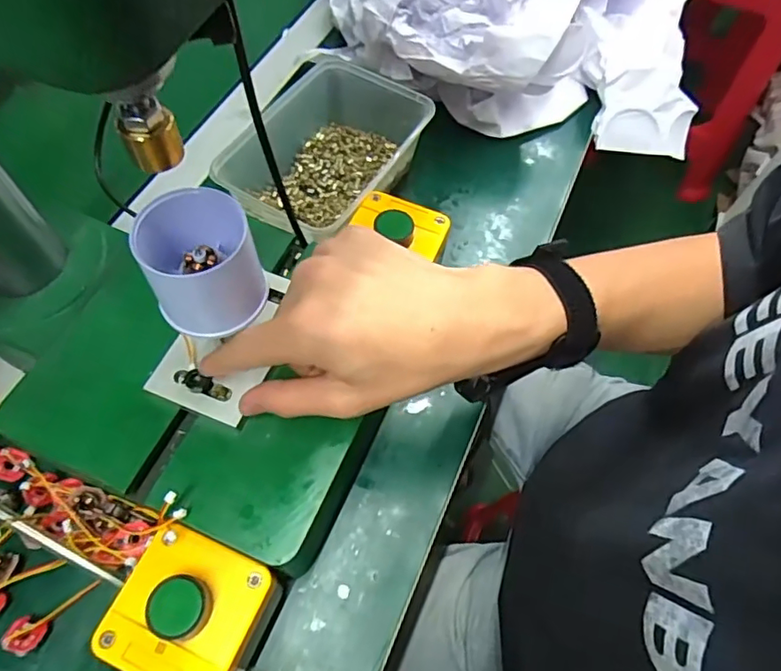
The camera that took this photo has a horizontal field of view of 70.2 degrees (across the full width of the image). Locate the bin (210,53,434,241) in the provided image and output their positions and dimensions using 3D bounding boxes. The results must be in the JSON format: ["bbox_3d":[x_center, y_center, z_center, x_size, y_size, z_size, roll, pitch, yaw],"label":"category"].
[{"bbox_3d":[-0.050,-0.155,0.467,0.135,0.061,0.174,24,63,10],"label":"bin"}]

